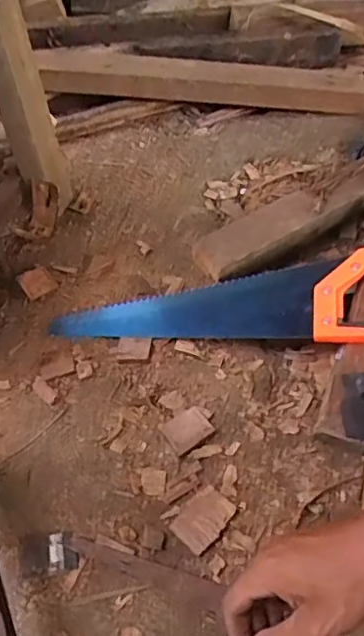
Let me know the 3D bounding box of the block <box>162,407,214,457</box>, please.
[{"bbox_3d":[0.006,0.115,0.601,0.047,0.007,0.036,-30,59,-17],"label":"block"}]

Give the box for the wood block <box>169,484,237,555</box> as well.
[{"bbox_3d":[0.020,0.189,0.552,0.041,0.007,0.057,36,64,25],"label":"wood block"}]

